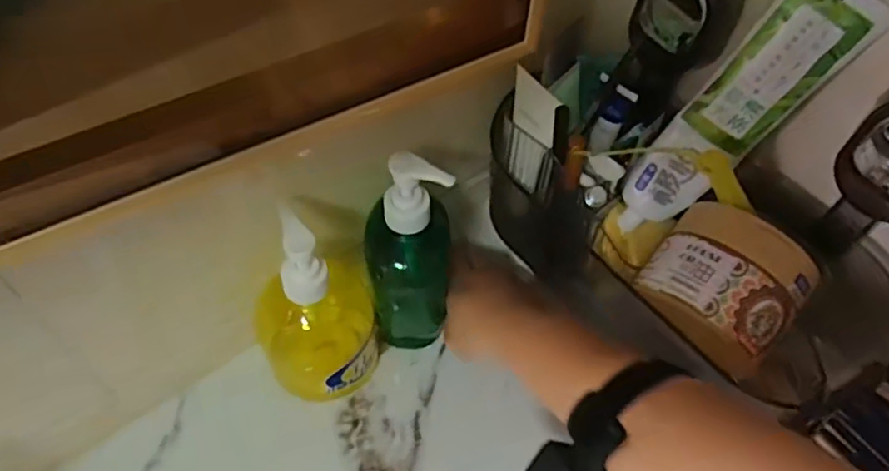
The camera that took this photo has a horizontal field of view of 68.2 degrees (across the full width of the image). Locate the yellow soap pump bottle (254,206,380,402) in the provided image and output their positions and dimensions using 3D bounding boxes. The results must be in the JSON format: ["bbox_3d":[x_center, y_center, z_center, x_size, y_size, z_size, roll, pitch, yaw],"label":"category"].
[{"bbox_3d":[-0.082,0.056,0.455,0.066,0.163,0.068,26,59,15],"label":"yellow soap pump bottle"}]

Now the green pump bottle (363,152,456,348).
[{"bbox_3d":[-0.025,0.021,0.472,0.058,0.188,0.058,1,56,-1],"label":"green pump bottle"}]

